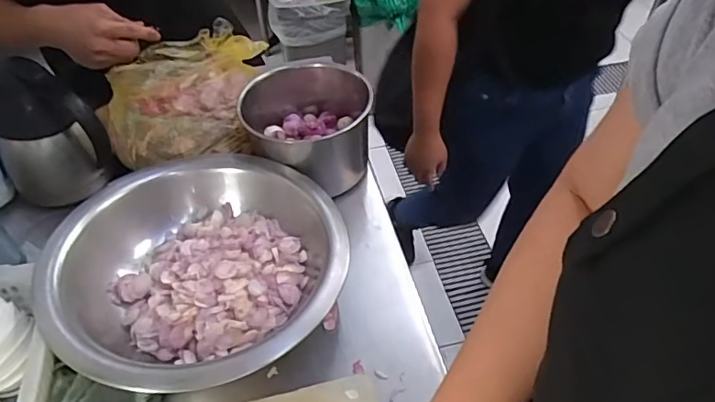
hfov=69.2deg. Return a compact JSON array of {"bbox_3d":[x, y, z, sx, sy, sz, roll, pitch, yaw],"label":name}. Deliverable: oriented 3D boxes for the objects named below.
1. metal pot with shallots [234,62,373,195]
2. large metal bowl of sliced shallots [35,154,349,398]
[{"bbox_3d":[-0.061,-0.110,0.724,0.176,0.106,0.174,-1,47,1],"label":"metal pot with shallots"},{"bbox_3d":[-0.161,0.073,0.569,0.287,0.090,0.295,-1,47,1],"label":"large metal bowl of sliced shallots"}]

